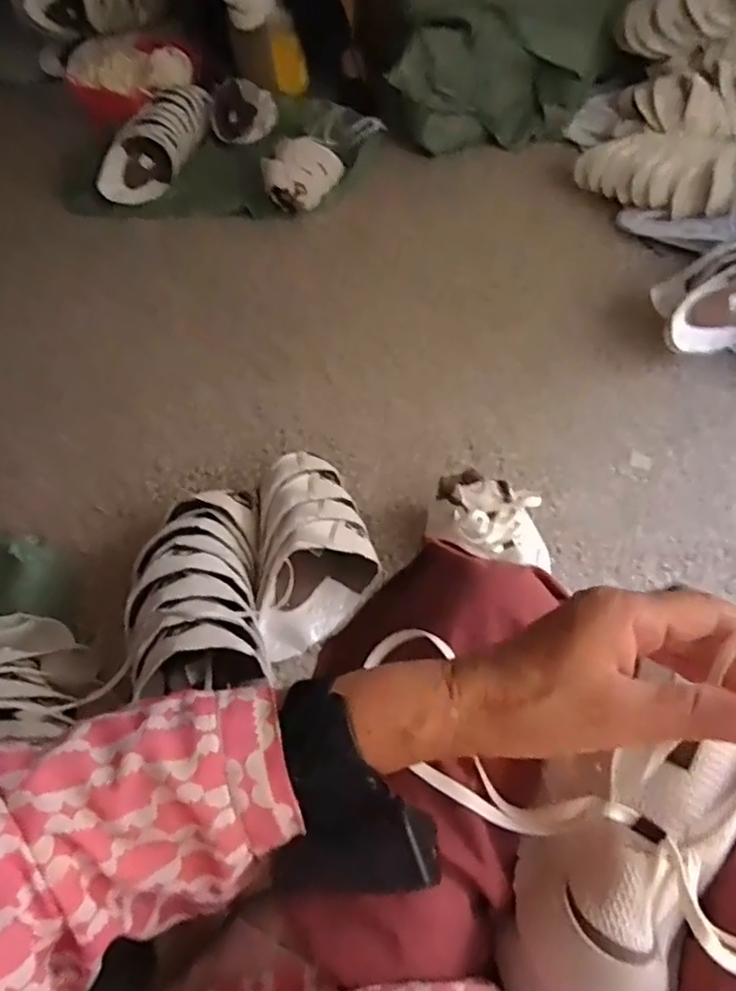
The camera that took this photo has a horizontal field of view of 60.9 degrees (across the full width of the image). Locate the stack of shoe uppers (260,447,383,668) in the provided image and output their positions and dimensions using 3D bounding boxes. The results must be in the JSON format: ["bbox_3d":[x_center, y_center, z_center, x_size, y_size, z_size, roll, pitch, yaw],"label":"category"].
[{"bbox_3d":[-0.073,0.066,0.880,0.150,0.129,0.234,-3,55,3],"label":"stack of shoe uppers"}]

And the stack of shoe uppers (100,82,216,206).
[{"bbox_3d":[-0.524,-0.902,1.579,0.151,0.111,0.430,8,56,11],"label":"stack of shoe uppers"}]

